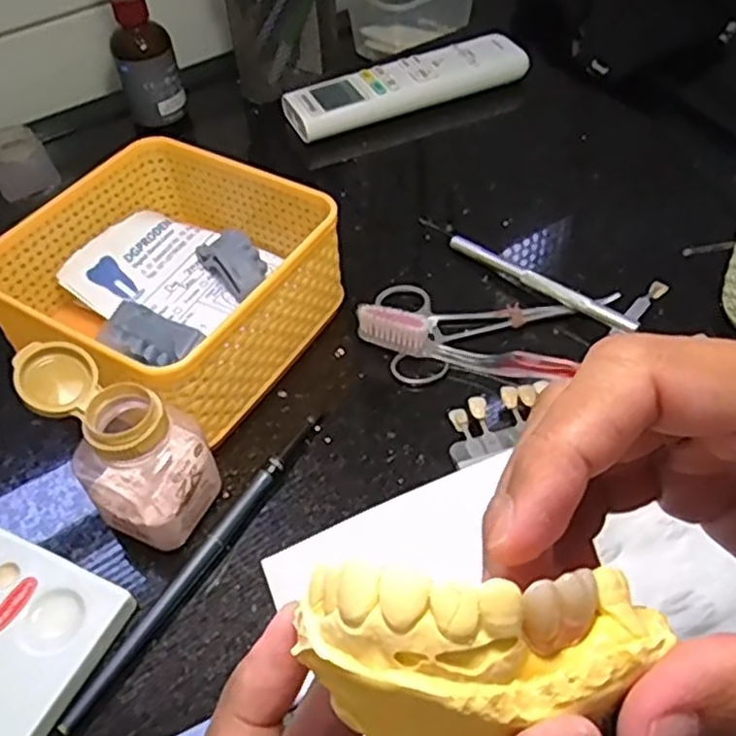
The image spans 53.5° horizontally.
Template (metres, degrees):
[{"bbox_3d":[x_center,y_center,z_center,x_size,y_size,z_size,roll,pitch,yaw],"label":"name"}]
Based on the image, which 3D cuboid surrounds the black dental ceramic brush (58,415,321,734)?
[{"bbox_3d":[-0.067,0.076,0.300,0.009,0.006,0.155,28,56,17],"label":"black dental ceramic brush"}]

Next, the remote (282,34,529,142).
[{"bbox_3d":[0.030,-0.201,0.511,0.174,0.018,0.044,-17,56,-16],"label":"remote"}]

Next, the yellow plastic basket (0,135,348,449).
[{"bbox_3d":[-0.097,-0.047,0.361,0.139,0.055,0.128,31,57,18],"label":"yellow plastic basket"}]

